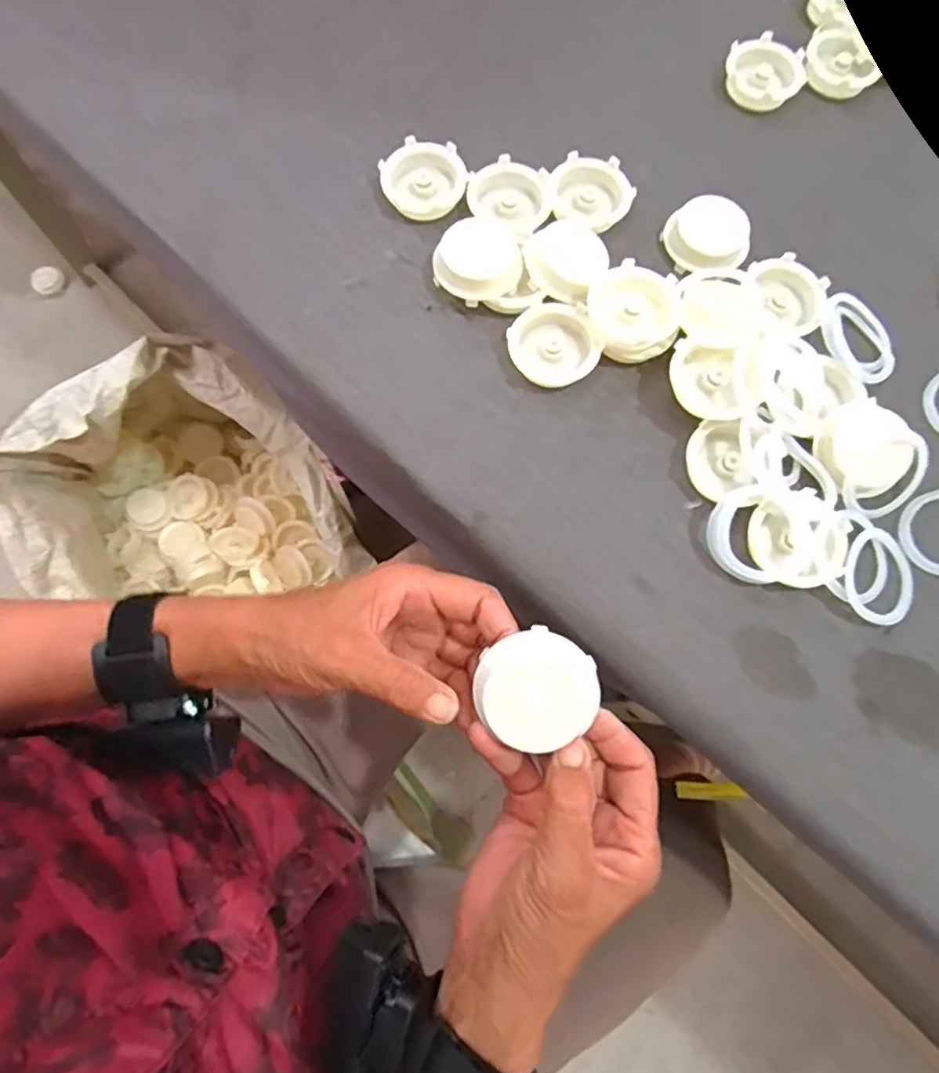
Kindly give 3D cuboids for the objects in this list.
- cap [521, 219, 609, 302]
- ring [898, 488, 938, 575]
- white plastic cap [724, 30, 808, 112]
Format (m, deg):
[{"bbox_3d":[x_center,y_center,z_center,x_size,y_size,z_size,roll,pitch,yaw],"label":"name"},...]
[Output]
[{"bbox_3d":[0.062,-0.181,0.411,0.054,0.014,0.052,0,75,-1],"label":"cap"},{"bbox_3d":[0.299,-0.004,0.393,0.051,0.006,0.059,19,75,4],"label":"ring"},{"bbox_3d":[0.224,-0.354,0.479,0.058,0.016,0.062,0,75,-1],"label":"white plastic cap"}]

